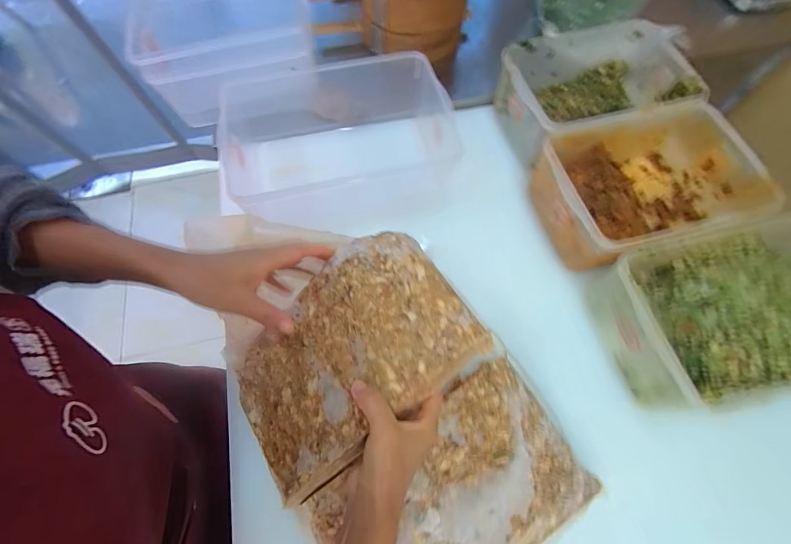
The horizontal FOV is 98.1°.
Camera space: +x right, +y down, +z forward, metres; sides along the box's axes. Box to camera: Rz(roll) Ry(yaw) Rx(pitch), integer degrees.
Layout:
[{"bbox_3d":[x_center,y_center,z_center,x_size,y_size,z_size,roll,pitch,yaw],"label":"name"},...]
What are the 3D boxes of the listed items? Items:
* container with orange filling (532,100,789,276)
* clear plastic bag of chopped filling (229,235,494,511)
[{"bbox_3d":[0.359,-0.119,0.509,0.279,0.106,0.197,-13,68,-4],"label":"container with orange filling"},{"bbox_3d":[-0.062,0.090,0.351,0.272,0.033,0.166,-44,63,14],"label":"clear plastic bag of chopped filling"}]

